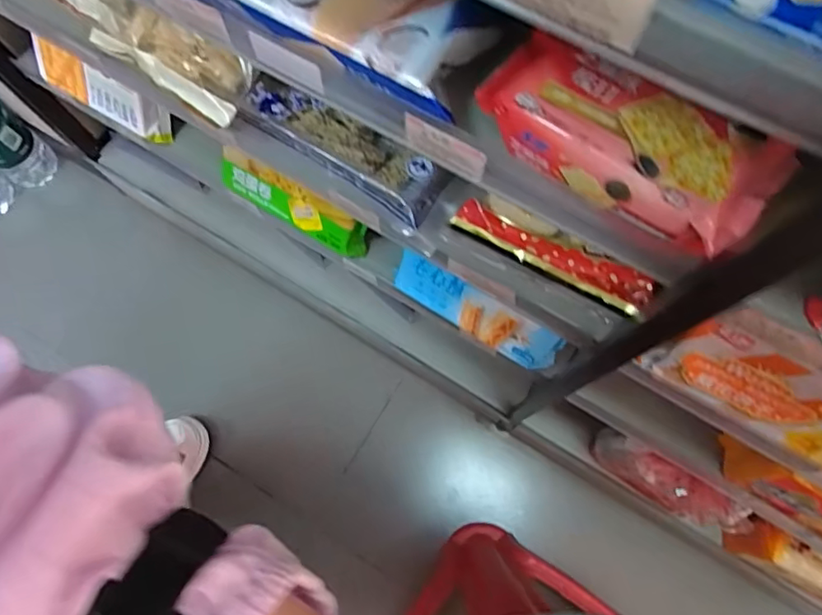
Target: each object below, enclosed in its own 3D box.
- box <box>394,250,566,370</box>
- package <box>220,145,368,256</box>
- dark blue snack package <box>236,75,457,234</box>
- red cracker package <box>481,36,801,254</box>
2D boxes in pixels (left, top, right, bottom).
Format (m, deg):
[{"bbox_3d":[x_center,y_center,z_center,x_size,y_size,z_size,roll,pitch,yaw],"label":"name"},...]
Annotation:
[{"bbox_3d":[0.075,0.005,0.662,0.210,0.052,0.043,30,77,9],"label":"box"},{"bbox_3d":[-0.147,-0.127,0.702,0.194,0.061,0.042,28,77,9],"label":"package"},{"bbox_3d":[-0.059,-0.154,0.530,0.204,0.034,0.076,36,78,11],"label":"dark blue snack package"},{"bbox_3d":[0.115,-0.089,0.312,0.160,0.038,0.063,33,77,10],"label":"red cracker package"}]

